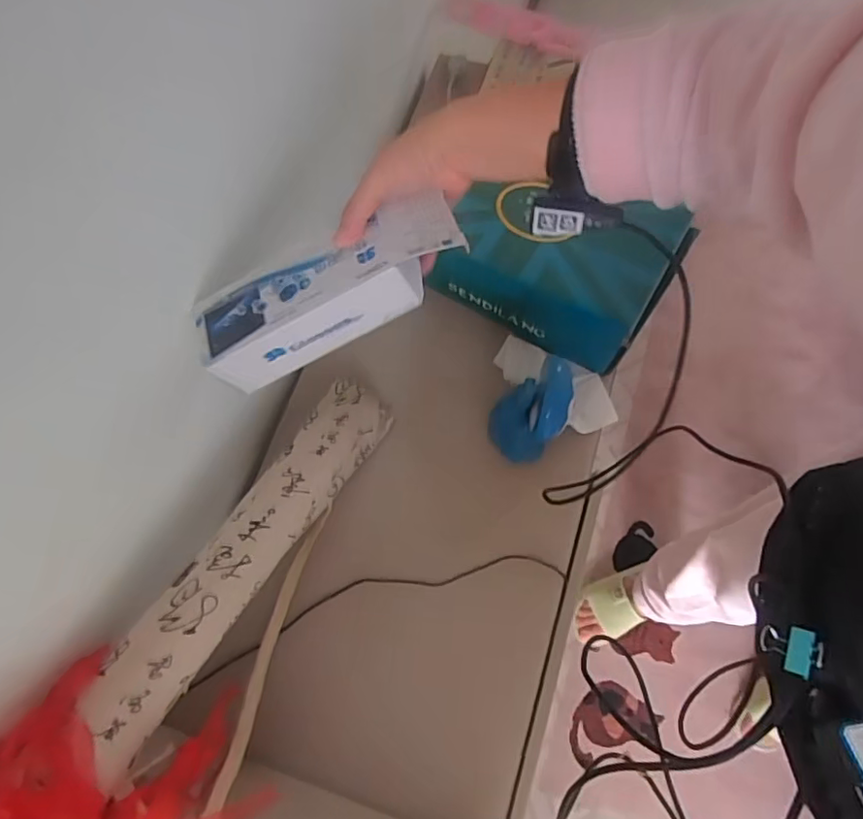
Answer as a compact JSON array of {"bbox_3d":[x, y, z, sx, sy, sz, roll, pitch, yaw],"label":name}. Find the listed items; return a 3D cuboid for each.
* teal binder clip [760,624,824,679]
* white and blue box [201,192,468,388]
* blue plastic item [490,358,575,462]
[{"bbox_3d":[0.208,0.135,0.322,0.028,0.022,0.027,26,73,8],"label":"teal binder clip"},{"bbox_3d":[-0.086,-0.103,0.486,0.234,0.056,0.074,-26,73,11],"label":"white and blue box"},{"bbox_3d":[0.114,0.002,0.650,0.073,0.156,0.087,36,75,11],"label":"blue plastic item"}]

